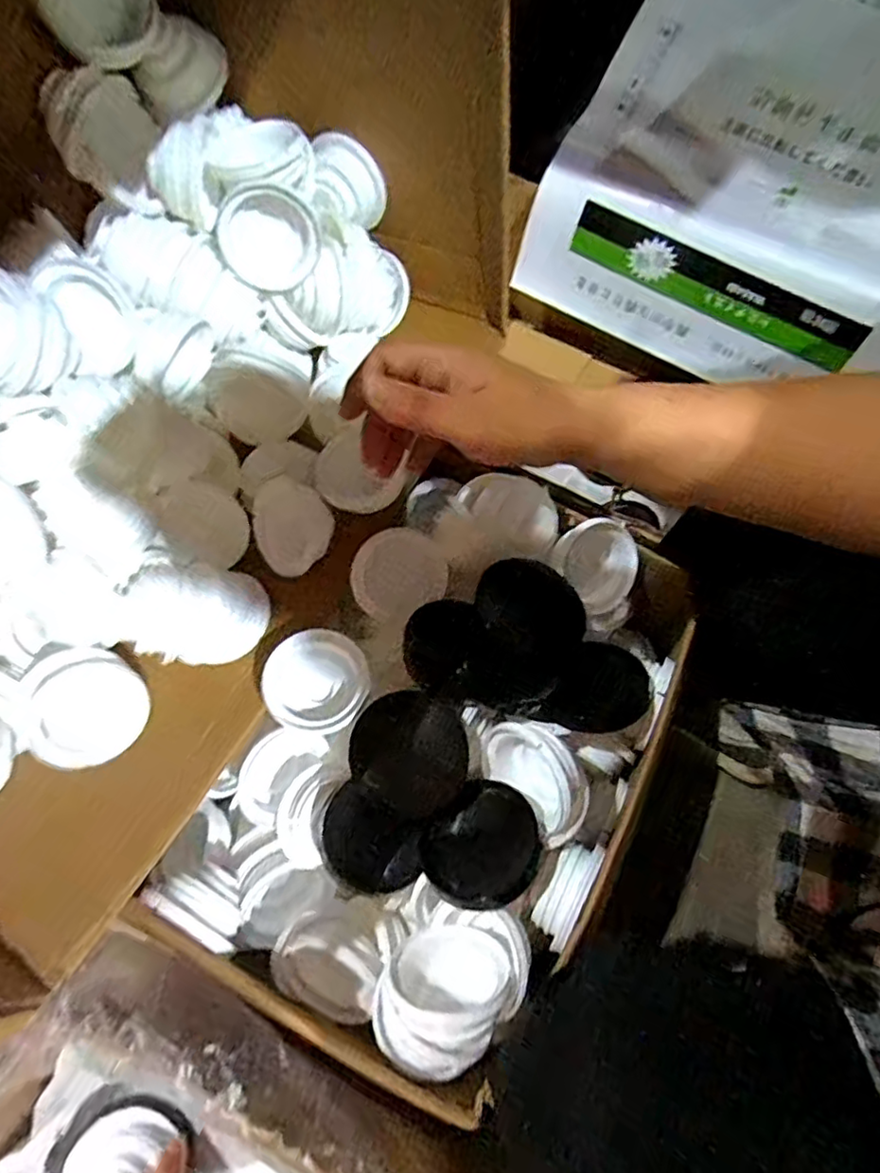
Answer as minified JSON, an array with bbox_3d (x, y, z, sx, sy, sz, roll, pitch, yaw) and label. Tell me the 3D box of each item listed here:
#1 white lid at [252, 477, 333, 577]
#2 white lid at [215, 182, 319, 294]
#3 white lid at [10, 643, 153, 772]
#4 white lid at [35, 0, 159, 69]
[{"bbox_3d":[-0.130,-0.053,0.528,0.072,0.006,0.076,-43,89,12],"label":"white lid"},{"bbox_3d":[-0.143,-0.288,0.515,0.079,0.093,0.031,-17,66,-5],"label":"white lid"},{"bbox_3d":[-0.267,0.090,0.459,0.086,0.019,0.082,9,72,-28],"label":"white lid"},{"bbox_3d":[-0.253,-0.431,0.451,0.017,0.075,0.072,44,108,40],"label":"white lid"}]

